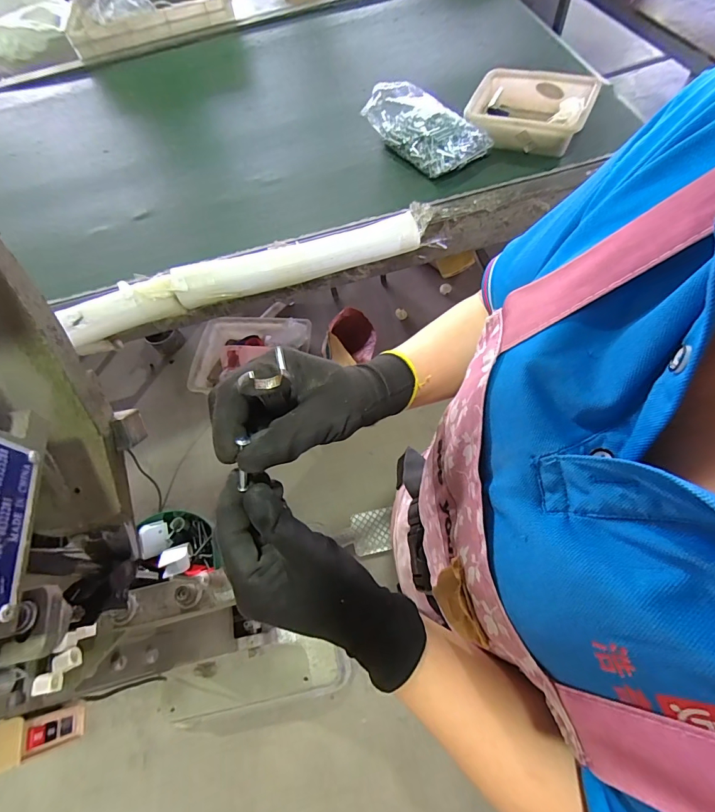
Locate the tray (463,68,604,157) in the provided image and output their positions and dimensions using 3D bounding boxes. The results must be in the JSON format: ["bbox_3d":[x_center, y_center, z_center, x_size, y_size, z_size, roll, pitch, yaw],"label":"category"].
[{"bbox_3d":[0.359,-0.619,0.828,0.233,0.085,0.184,24,67,14],"label":"tray"}]

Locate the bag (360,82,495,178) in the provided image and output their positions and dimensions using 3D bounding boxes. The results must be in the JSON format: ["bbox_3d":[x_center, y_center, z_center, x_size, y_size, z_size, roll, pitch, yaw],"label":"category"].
[{"bbox_3d":[0.138,-0.592,0.849,0.278,0.089,0.140,37,71,19],"label":"bag"}]

